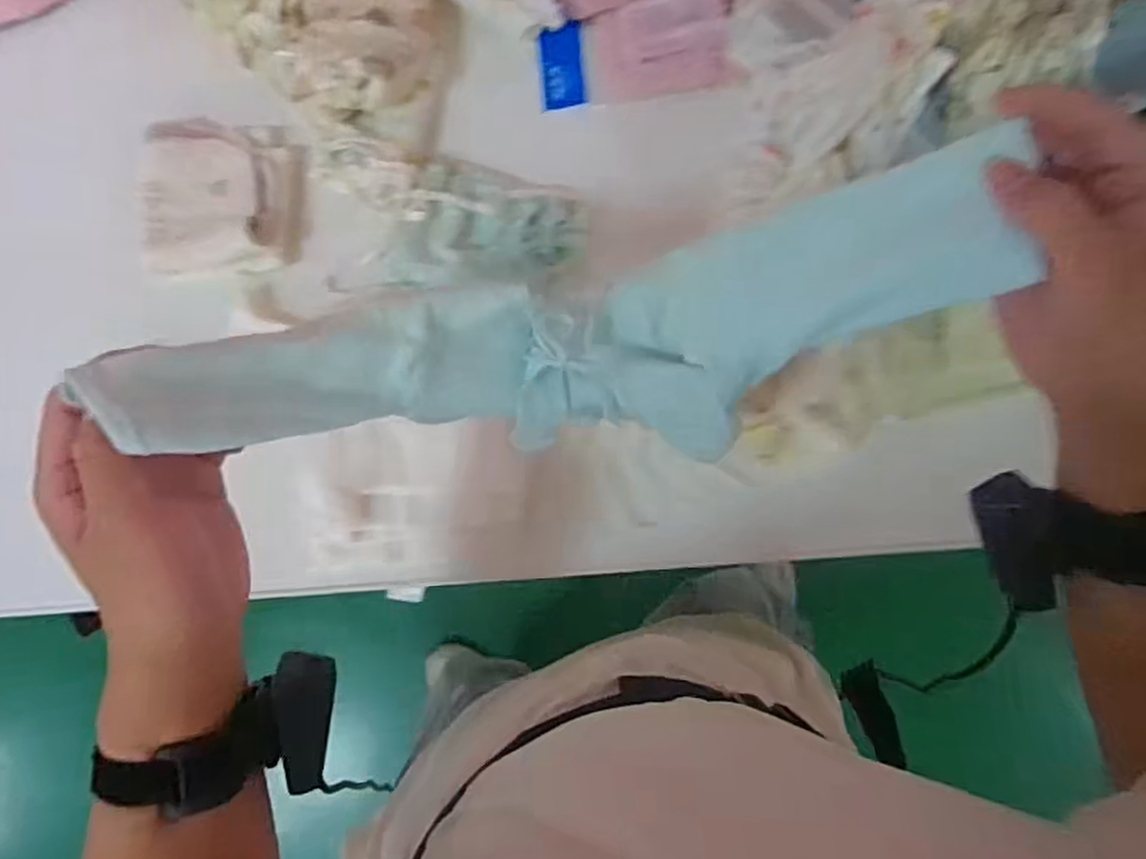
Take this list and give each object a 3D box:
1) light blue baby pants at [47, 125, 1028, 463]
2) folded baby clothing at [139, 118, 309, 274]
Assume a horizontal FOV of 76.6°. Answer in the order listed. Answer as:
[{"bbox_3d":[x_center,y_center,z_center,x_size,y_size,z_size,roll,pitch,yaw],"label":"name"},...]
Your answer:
[{"bbox_3d":[-0.002,-0.045,0.378,0.402,0.146,0.084,-11,83,-6],"label":"light blue baby pants"},{"bbox_3d":[-0.301,-0.206,0.620,0.131,0.030,0.131,-2,83,0],"label":"folded baby clothing"}]

